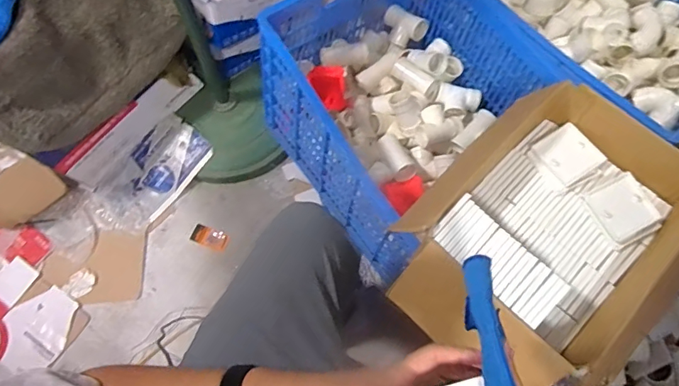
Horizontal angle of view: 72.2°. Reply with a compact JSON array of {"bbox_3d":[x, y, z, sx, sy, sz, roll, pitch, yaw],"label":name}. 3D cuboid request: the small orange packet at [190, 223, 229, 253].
[{"bbox_3d":[-0.356,0.123,1.277,0.097,0.020,0.054,22,69,9],"label":"small orange packet"}]

